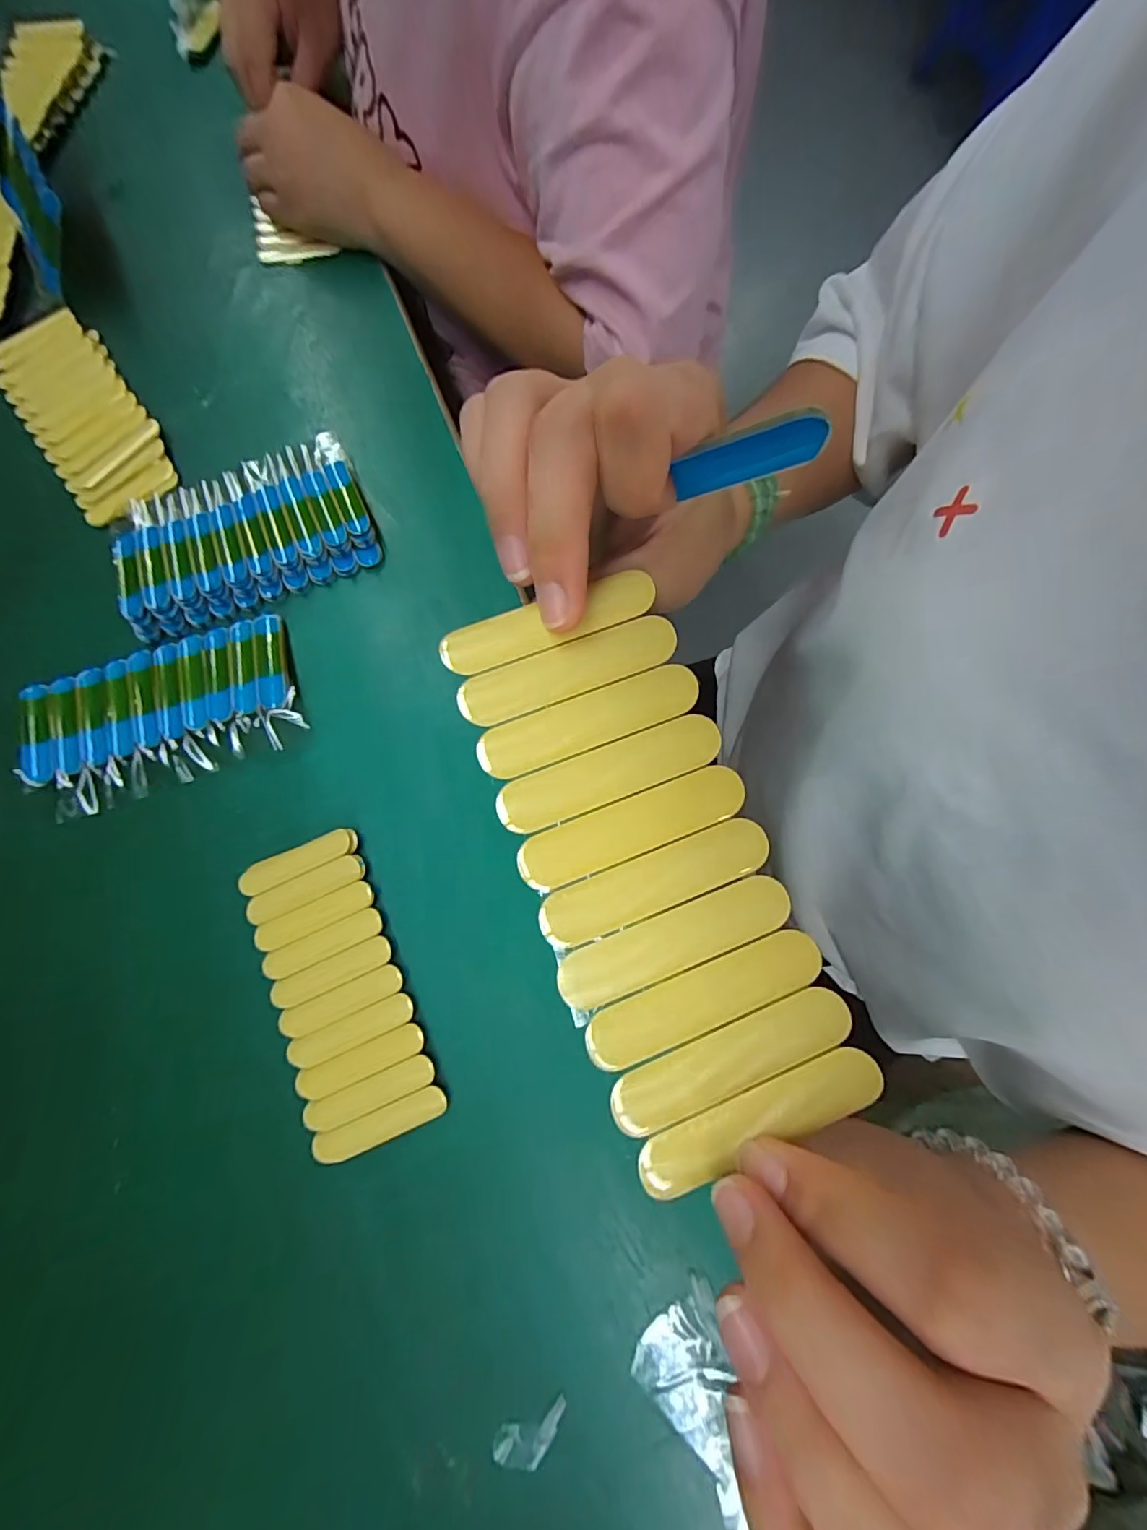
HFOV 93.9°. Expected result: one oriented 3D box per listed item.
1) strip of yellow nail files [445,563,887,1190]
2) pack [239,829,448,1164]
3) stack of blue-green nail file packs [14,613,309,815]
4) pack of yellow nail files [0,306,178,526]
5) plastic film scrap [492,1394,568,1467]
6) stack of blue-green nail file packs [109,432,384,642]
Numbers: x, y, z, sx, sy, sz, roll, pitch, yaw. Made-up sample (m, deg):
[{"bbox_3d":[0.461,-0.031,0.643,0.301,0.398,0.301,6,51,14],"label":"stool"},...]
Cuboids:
[{"bbox_3d":[0.019,0.023,0.140,0.061,0.004,0.147,-22,81,-3],"label":"strip of yellow nail files"},{"bbox_3d":[-0.123,0.114,0.277,0.065,0.006,0.149,-23,78,-3],"label":"pack"},{"bbox_3d":[-0.239,-0.031,0.310,0.154,0.013,0.082,-18,78,-2],"label":"stack of blue-green nail file packs"},{"bbox_3d":[-0.335,-0.242,0.361,0.072,0.010,0.179,-37,79,-6],"label":"pack of yellow nail files"},{"bbox_3d":[-0.018,0.299,0.237,0.036,0.004,0.015,-25,78,-4],"label":"plastic film scrap"},{"bbox_3d":[-0.207,-0.147,0.334,0.152,0.020,0.101,-21,78,-3],"label":"stack of blue-green nail file packs"}]

